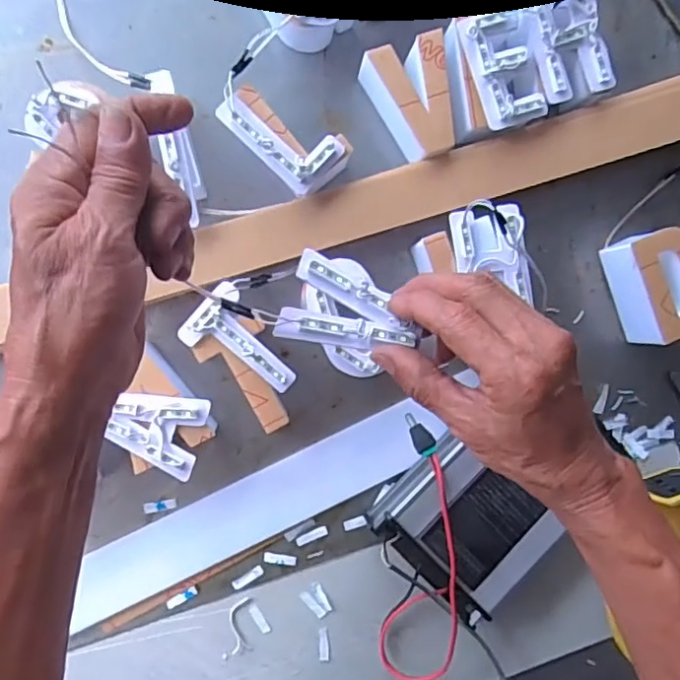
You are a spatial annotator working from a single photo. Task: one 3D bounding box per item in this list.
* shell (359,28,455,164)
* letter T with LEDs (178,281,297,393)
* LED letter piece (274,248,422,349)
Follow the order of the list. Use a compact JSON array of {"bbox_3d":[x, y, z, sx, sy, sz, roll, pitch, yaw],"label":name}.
[{"bbox_3d":[0.058,-0.180,0.460,0.059,0.048,0.084,-22,93,-5],"label":"shell"},{"bbox_3d":[-0.067,0.003,0.421,0.084,0.008,0.050,42,87,-7],"label":"letter T with LEDs"},{"bbox_3d":[0.007,-0.015,0.337,0.075,0.016,0.050,21,89,-6],"label":"LED letter piece"}]

